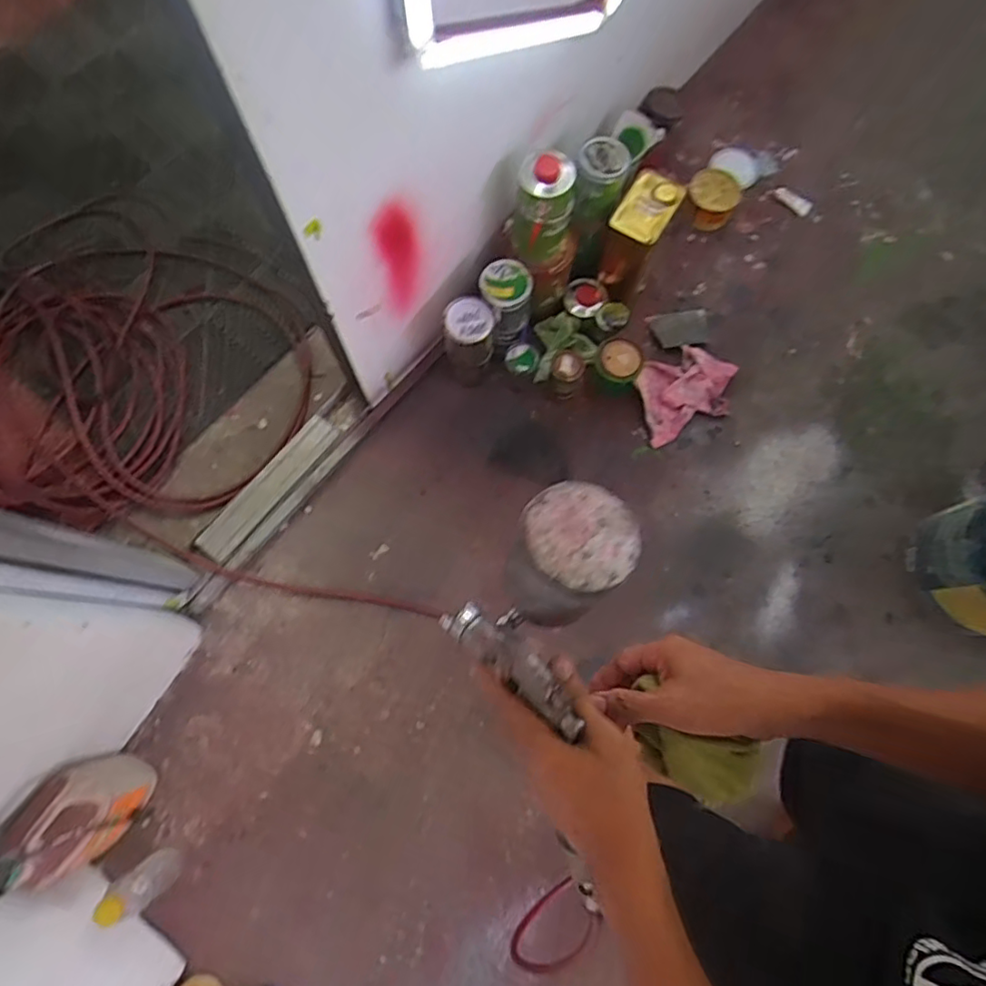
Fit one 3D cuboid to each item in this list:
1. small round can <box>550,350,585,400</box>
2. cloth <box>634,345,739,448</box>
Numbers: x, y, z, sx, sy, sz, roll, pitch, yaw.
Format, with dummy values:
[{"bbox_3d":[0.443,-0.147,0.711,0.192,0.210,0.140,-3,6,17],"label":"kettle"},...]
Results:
[{"bbox_3d":[0.162,-0.258,1.327,0.065,0.114,0.057,25,76,5],"label":"small round can"},{"bbox_3d":[0.436,-0.237,1.380,0.241,0.026,0.180,-26,77,-8],"label":"cloth"}]

